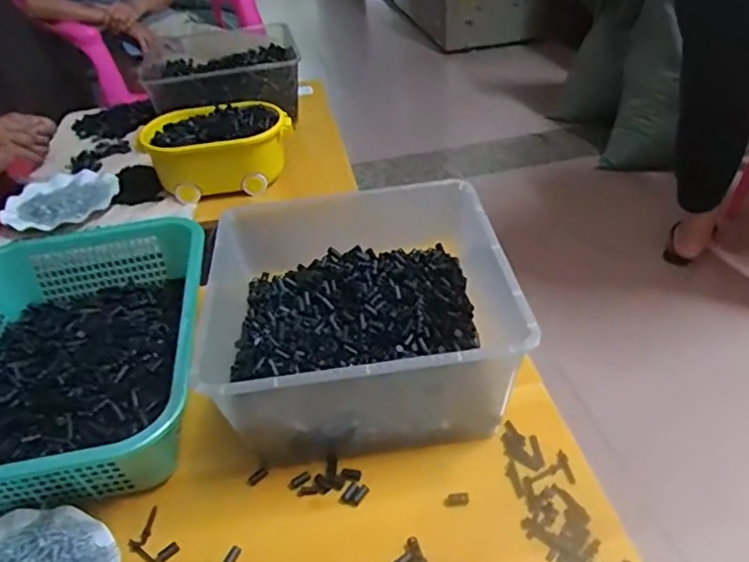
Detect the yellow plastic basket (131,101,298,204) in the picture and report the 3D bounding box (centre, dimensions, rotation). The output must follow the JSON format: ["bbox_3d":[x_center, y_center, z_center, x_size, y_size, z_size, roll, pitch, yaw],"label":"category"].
[{"bbox_3d":[-0.259,-0.218,1.038,0.243,0.106,0.200,-12,38,-8],"label":"yellow plastic basket"}]

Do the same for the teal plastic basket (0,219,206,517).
[{"bbox_3d":[-0.340,0.080,0.690,0.293,0.101,0.380,-11,38,-7],"label":"teal plastic basket"}]

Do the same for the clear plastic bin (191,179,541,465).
[{"bbox_3d":[-0.018,0.028,0.673,0.288,0.140,0.322,-9,37,-4],"label":"clear plastic bin"}]

